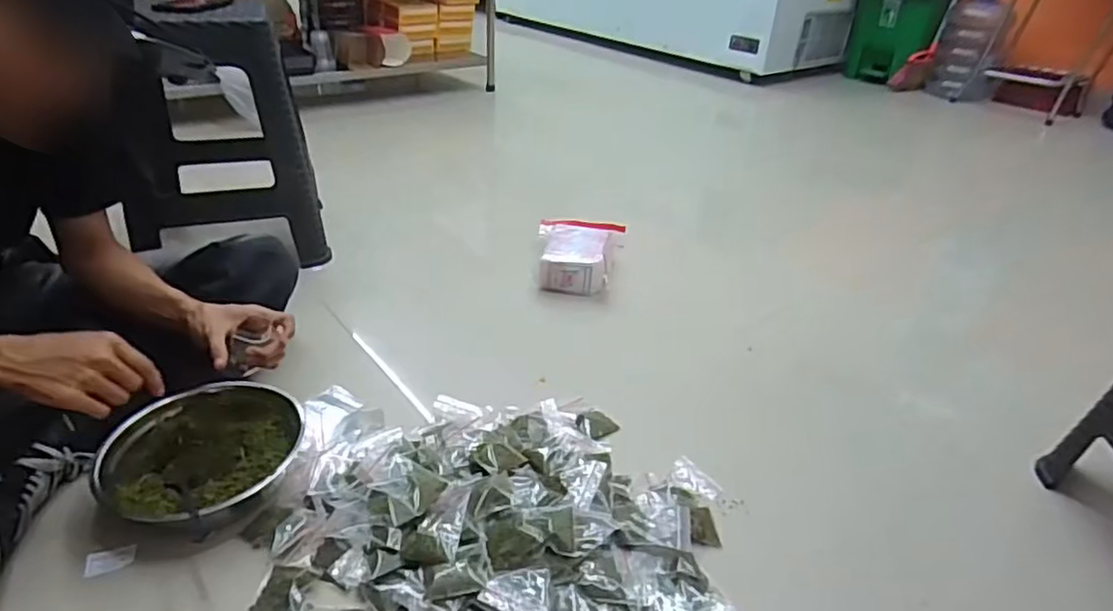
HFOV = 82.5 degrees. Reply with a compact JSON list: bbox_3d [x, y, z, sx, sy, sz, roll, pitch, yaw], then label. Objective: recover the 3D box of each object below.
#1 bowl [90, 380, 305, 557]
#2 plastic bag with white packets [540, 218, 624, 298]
[{"bbox_3d":[-0.439,0.189,0.793,0.207,0.077,0.214,2,32,-1],"label":"bowl"},{"bbox_3d":[0.044,-0.117,1.354,0.185,0.075,0.234,6,32,5],"label":"plastic bag with white packets"}]

